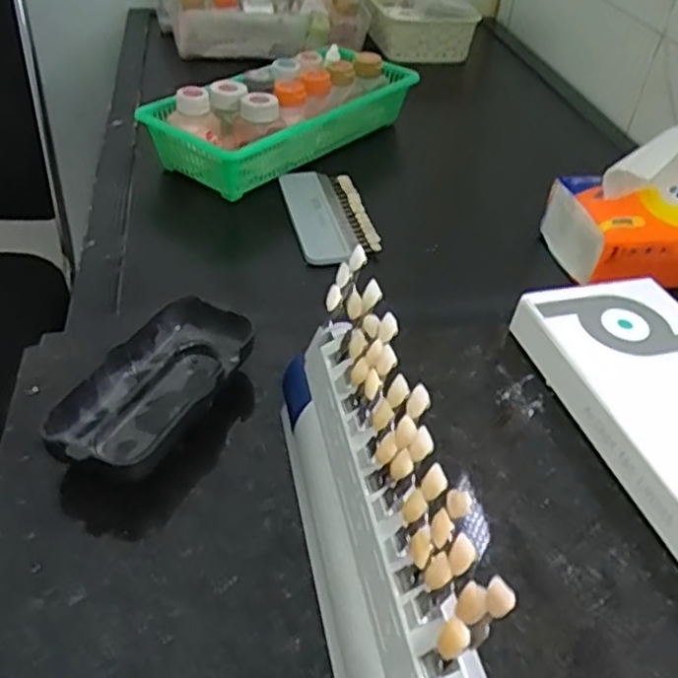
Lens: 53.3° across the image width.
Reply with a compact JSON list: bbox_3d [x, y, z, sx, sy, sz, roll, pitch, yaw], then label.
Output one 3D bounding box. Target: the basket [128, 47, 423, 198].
[{"bbox_3d":[-0.053,-0.229,0.693,0.122,0.086,0.277,31,46,27],"label":"basket"}]

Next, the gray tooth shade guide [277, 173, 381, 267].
[{"bbox_3d":[-0.008,-0.110,0.605,0.068,0.012,0.153,-5,41,-12],"label":"gray tooth shade guide"}]

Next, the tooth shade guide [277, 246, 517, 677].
[{"bbox_3d":[0.013,0.058,0.252,0.049,0.086,0.183,-6,41,-13],"label":"tooth shade guide"}]

